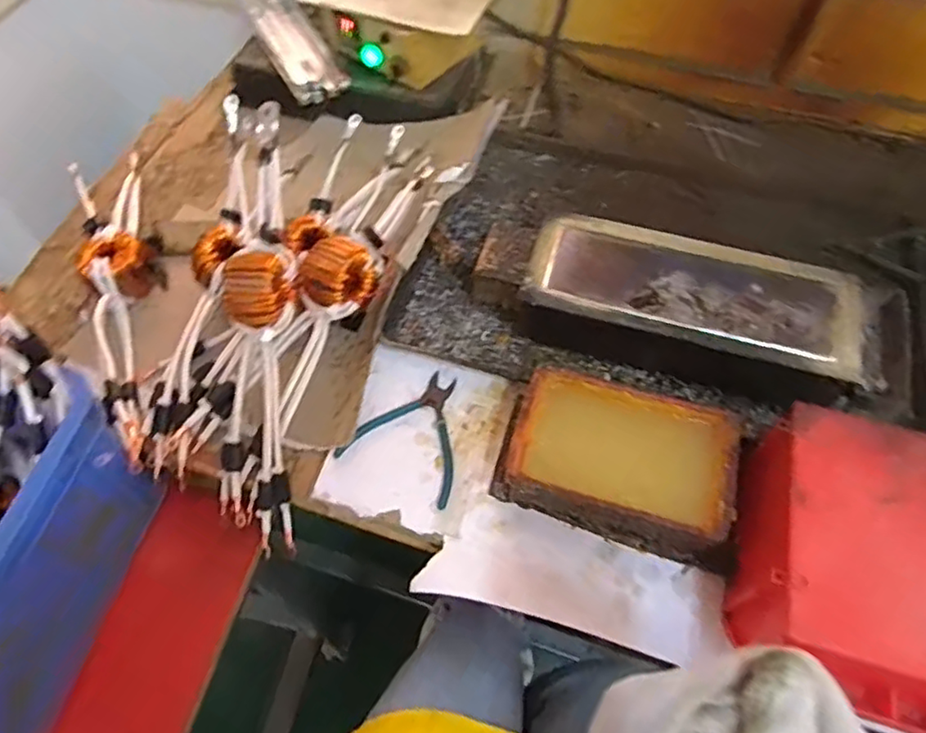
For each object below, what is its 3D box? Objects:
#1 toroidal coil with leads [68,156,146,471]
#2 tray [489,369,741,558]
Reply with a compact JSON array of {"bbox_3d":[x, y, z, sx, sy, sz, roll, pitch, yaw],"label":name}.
[{"bbox_3d":[-0.409,-0.088,0.749,0.086,0.065,0.475,-18,60,-10],"label":"toroidal coil with leads"},{"bbox_3d":[0.146,0.088,0.600,0.216,0.063,0.136,14,60,9],"label":"tray"}]

